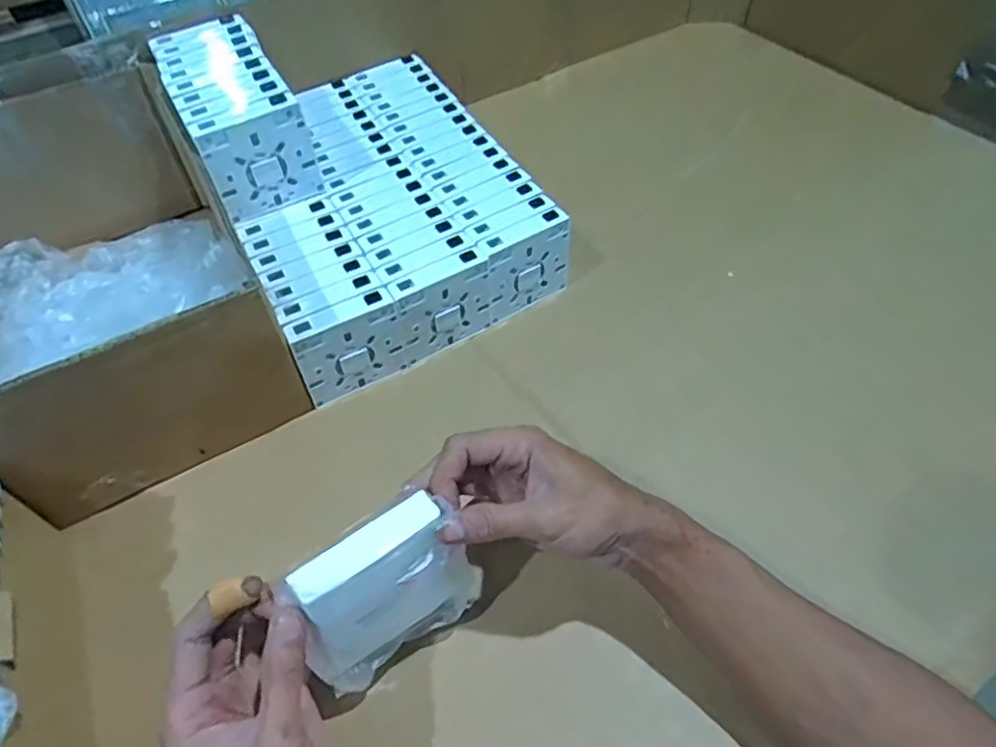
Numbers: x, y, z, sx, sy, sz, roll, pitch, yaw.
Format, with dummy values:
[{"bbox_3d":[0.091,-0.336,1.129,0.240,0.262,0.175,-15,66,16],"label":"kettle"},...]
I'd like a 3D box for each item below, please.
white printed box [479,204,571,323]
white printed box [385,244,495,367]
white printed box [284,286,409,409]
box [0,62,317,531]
[{"bbox_3d":[0.024,-0.096,0.581,0.086,0.086,0.022,-27,56,-17],"label":"white printed box"},{"bbox_3d":[-0.048,-0.057,0.553,0.086,0.083,0.020,-30,57,-18],"label":"white printed box"},{"bbox_3d":[-0.121,-0.021,0.525,0.085,0.081,0.021,-26,56,-16],"label":"white printed box"},{"bbox_3d":[-0.364,-0.061,0.510,0.296,0.148,0.327,-26,56,-16],"label":"box"}]

